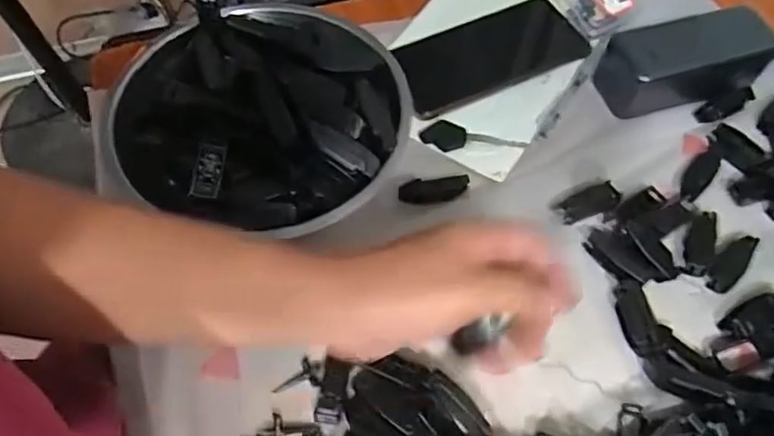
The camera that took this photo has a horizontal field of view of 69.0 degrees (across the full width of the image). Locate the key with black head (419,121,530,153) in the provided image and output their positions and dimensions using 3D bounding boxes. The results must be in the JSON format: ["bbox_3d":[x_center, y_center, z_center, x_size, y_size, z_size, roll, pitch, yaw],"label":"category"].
[{"bbox_3d":[0.068,-0.064,0.442,0.082,0.008,0.025,0,59,0],"label":"key with black head"}]

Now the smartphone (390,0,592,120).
[{"bbox_3d":[0.088,-0.140,0.485,0.158,0.014,0.077,-22,62,-13],"label":"smartphone"}]

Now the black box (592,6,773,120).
[{"bbox_3d":[0.241,-0.129,0.453,0.129,0.050,0.060,-12,60,-7],"label":"black box"}]

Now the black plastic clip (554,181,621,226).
[{"bbox_3d":[0.148,-0.012,0.413,0.045,0.005,0.021,-22,62,-12],"label":"black plastic clip"}]

